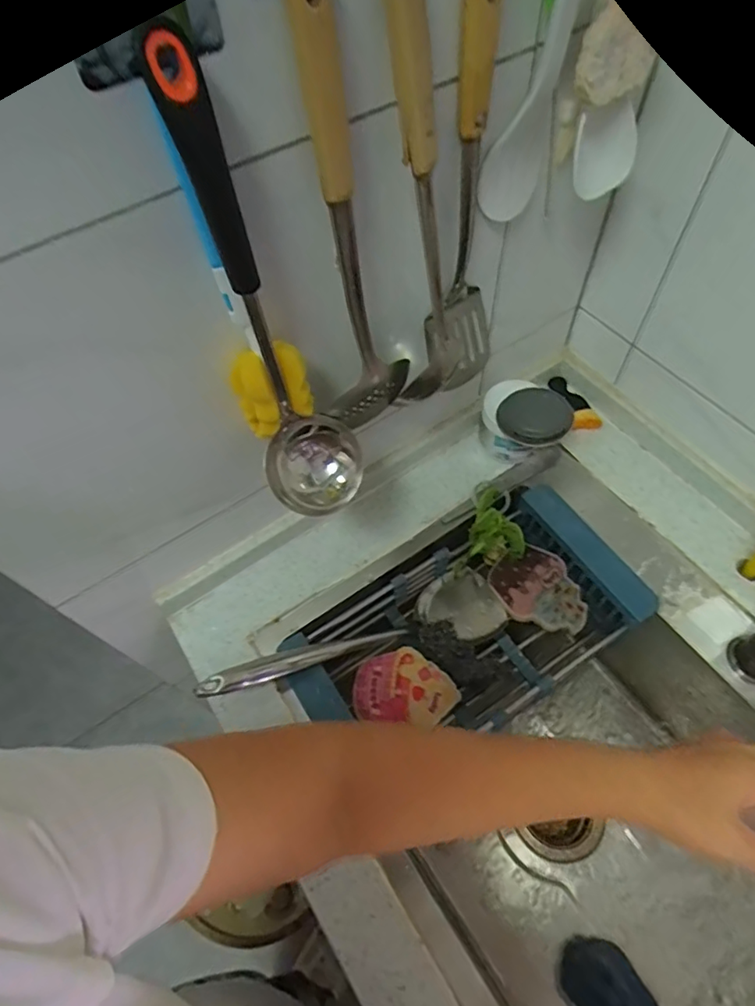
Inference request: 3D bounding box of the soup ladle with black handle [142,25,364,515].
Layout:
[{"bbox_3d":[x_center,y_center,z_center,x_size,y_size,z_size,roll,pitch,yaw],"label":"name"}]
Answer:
[{"bbox_3d":[-0.064,-0.109,0.380,0.080,0.307,0.088,-14,59,-5],"label":"soup ladle with black handle"}]

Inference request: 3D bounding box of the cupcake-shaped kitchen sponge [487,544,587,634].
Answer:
[{"bbox_3d":[0.196,0.110,0.677,0.087,0.012,0.112,-31,70,1],"label":"cupcake-shaped kitchen sponge"}]

